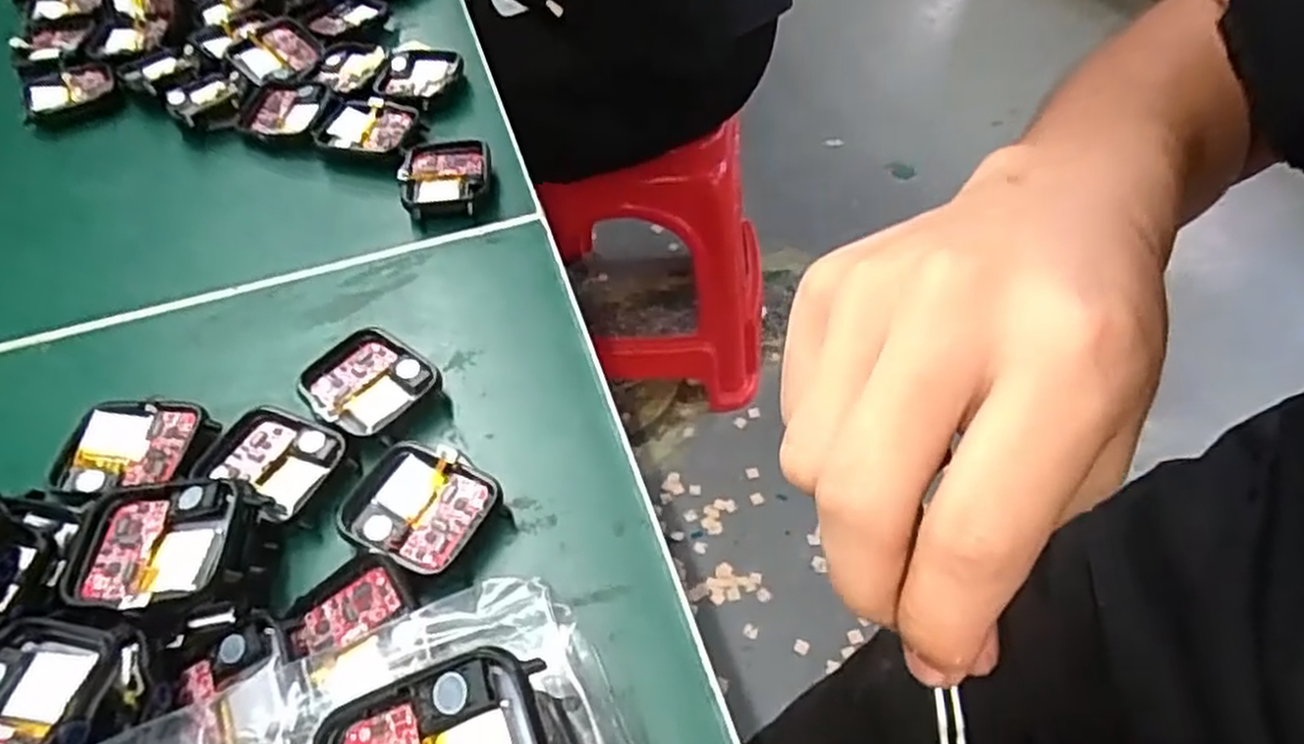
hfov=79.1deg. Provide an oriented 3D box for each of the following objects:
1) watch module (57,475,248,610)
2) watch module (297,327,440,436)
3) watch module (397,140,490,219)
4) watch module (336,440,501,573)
[{"bbox_3d":[-0.139,0.047,0.218,0.046,0.006,0.037,-3,50,0],"label":"watch module"},{"bbox_3d":[-0.098,0.006,0.275,0.042,0.014,0.037,31,60,25],"label":"watch module"},{"bbox_3d":[-0.090,-0.086,0.345,0.038,0.011,0.046,-10,52,-4],"label":"watch module"},{"bbox_3d":[-0.072,0.042,0.245,0.044,0.013,0.037,21,56,20],"label":"watch module"}]

